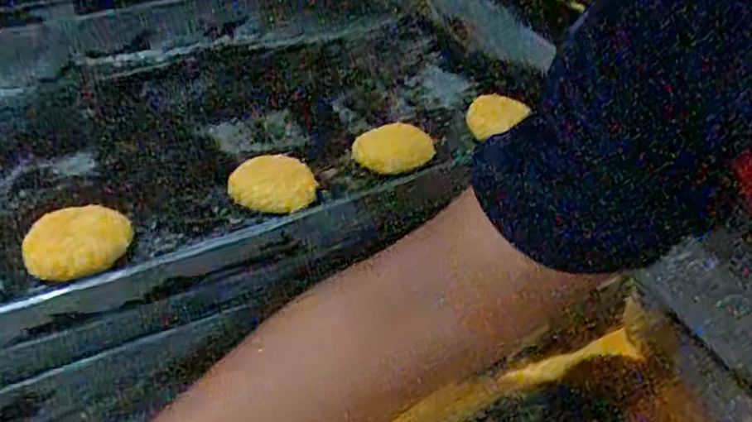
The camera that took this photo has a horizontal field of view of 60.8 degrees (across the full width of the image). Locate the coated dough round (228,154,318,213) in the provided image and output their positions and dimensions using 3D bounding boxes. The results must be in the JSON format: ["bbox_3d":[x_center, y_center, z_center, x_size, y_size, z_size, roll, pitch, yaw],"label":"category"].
[{"bbox_3d":[-0.087,-0.023,0.542,0.071,0.018,0.068,0,43,0],"label":"coated dough round"}]

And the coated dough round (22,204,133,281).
[{"bbox_3d":[-0.218,0.022,0.471,0.070,0.020,0.056,-11,44,-12],"label":"coated dough round"}]

